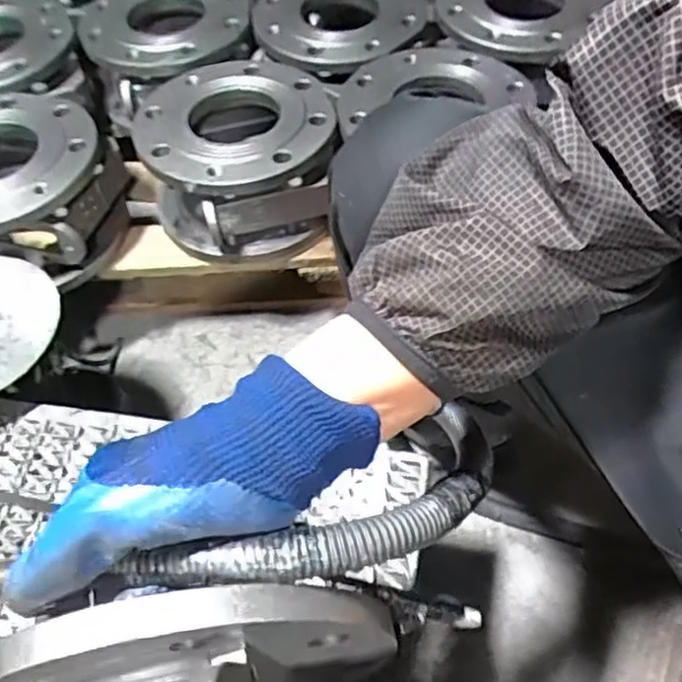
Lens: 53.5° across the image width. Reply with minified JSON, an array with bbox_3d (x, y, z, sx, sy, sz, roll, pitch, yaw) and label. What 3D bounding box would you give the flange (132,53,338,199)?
[{"bbox_3d":[-0.105,-0.223,0.700,0.209,0.034,0.174,-34,72,-14],"label":"flange"}]

